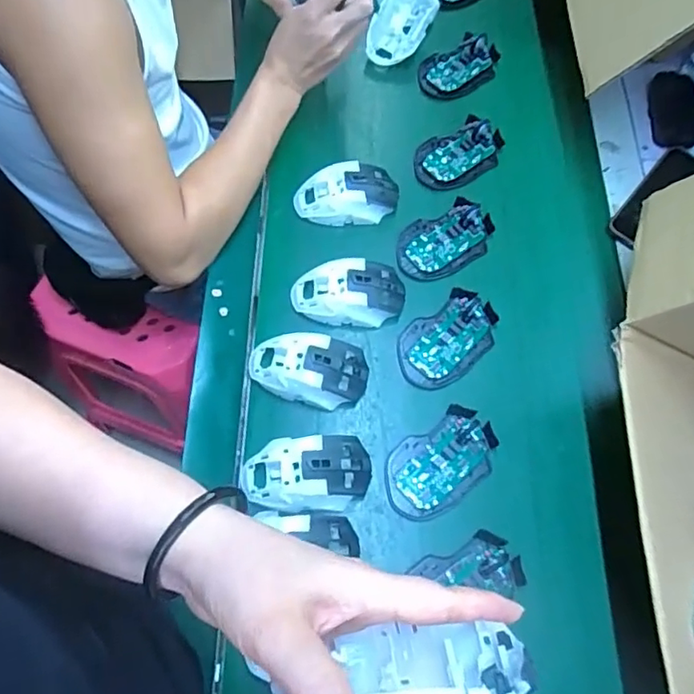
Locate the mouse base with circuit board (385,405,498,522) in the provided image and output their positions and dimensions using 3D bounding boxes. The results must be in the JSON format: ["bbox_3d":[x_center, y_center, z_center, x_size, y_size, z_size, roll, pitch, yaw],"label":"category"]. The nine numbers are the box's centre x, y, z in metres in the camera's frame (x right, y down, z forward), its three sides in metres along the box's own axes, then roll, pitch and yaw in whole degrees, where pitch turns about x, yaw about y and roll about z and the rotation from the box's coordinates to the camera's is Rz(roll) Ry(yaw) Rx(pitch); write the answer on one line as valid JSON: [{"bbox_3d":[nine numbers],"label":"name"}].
[{"bbox_3d":[0.088,0.109,0.538,0.114,0.013,0.072,-32,72,-15],"label":"mouse base with circuit board"}]

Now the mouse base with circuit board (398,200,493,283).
[{"bbox_3d":[0.107,-0.119,0.633,0.112,0.018,0.072,-31,72,-15],"label":"mouse base with circuit board"}]

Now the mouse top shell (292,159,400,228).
[{"bbox_3d":[0.001,-0.168,0.643,0.113,0.036,0.064,-15,69,-9],"label":"mouse top shell"}]

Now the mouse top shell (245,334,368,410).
[{"bbox_3d":[-0.039,0.022,0.561,0.116,0.037,0.071,1,67,-2],"label":"mouse top shell"}]

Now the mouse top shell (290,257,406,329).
[{"bbox_3d":[0.002,-0.057,0.595,0.118,0.037,0.068,-2,68,-4],"label":"mouse top shell"}]

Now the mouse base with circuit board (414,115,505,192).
[{"bbox_3d":[0.135,-0.233,0.679,0.113,0.022,0.070,-26,71,-13],"label":"mouse base with circuit board"}]

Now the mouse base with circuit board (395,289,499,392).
[{"bbox_3d":[0.104,-0.009,0.588,0.116,0.014,0.074,-34,73,-16],"label":"mouse base with circuit board"}]

